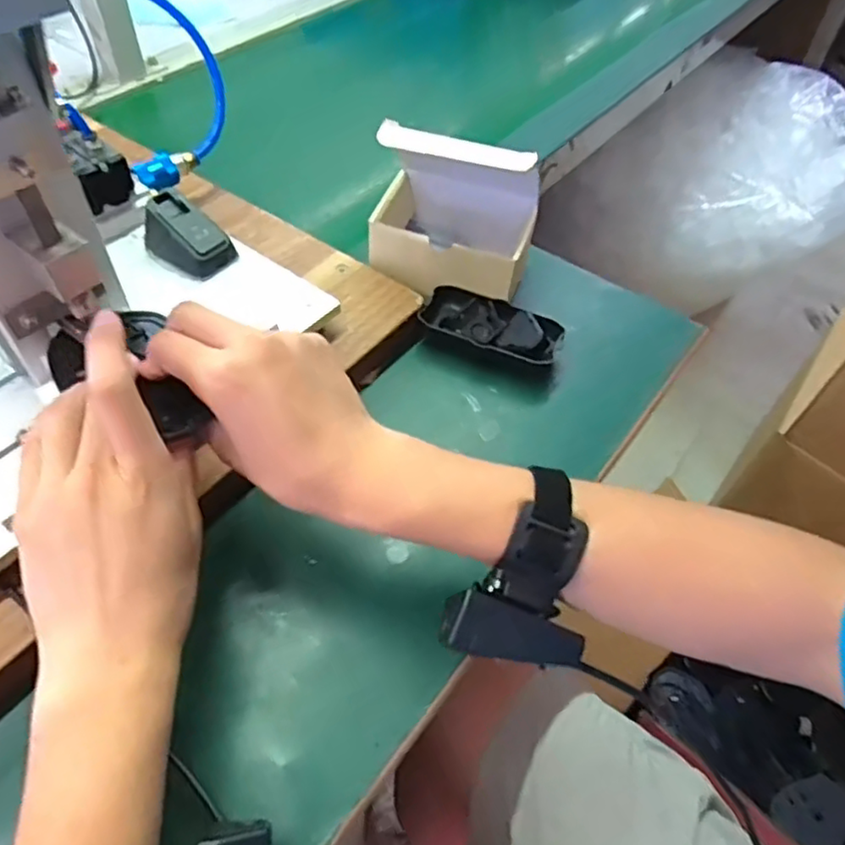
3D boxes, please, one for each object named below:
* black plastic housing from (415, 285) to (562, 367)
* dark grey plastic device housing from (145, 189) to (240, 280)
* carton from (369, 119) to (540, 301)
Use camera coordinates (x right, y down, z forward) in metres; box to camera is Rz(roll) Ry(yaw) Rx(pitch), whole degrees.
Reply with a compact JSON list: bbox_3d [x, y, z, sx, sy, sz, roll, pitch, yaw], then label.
[{"bbox_3d":[0.053,-0.071,0.515,0.106,0.029,0.047,23,55,13],"label":"black plastic housing"},{"bbox_3d":[-0.177,-0.140,0.491,0.064,0.038,0.038,31,57,19],"label":"dark grey plastic device housing"},{"bbox_3d":[0.027,-0.171,0.523,0.122,0.125,0.102,14,53,7],"label":"carton"}]

